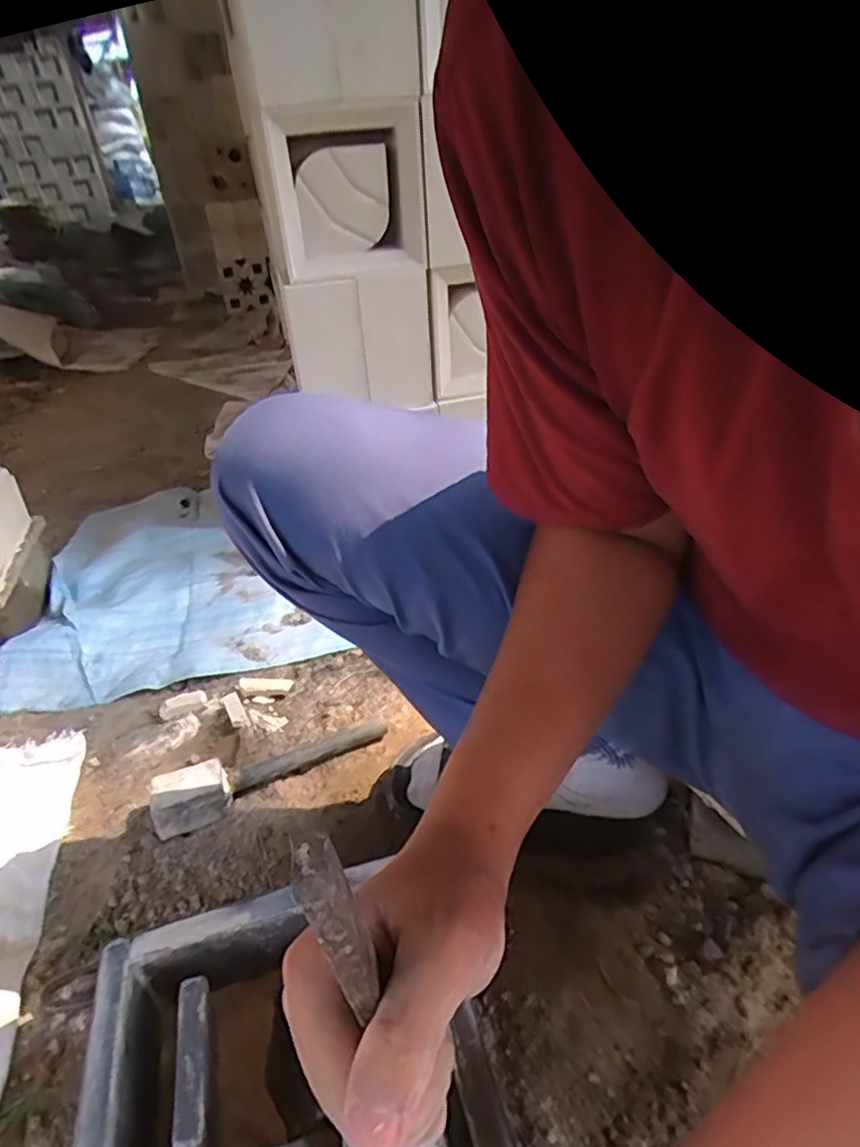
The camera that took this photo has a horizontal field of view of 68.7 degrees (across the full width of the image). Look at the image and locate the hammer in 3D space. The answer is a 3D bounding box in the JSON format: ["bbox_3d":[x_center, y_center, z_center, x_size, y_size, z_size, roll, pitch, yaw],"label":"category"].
[{"bbox_3d":[-0.180,0.212,0.715,0.259,0.039,0.056,-22,38,-22],"label":"hammer"}]

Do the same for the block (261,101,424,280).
[{"bbox_3d":[-0.115,-0.535,0.889,0.203,0.199,0.059,-17,35,-14],"label":"block"}]

